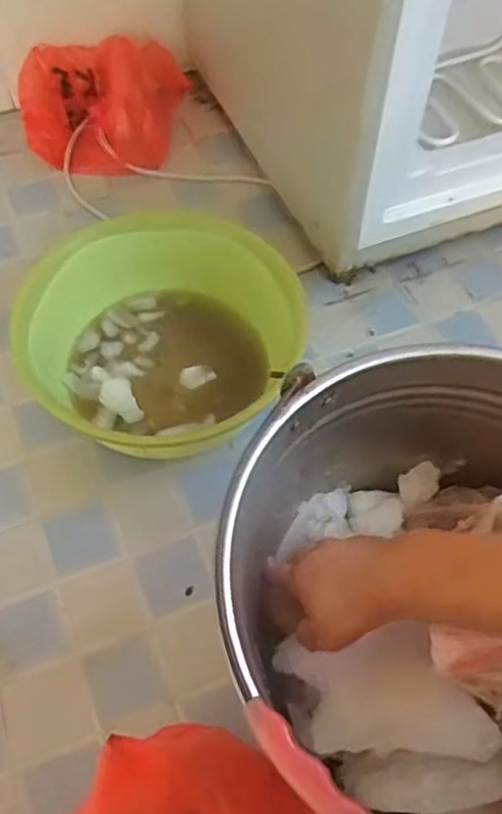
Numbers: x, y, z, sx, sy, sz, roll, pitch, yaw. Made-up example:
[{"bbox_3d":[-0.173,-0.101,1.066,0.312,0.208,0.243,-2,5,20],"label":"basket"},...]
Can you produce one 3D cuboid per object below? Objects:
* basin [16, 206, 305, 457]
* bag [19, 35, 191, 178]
[{"bbox_3d":[-0.105,-0.081,0.747,0.285,0.115,0.263,1,59,-2],"label":"basin"},{"bbox_3d":[-0.215,-0.440,0.978,0.210,0.152,0.155,12,60,5],"label":"bag"}]

